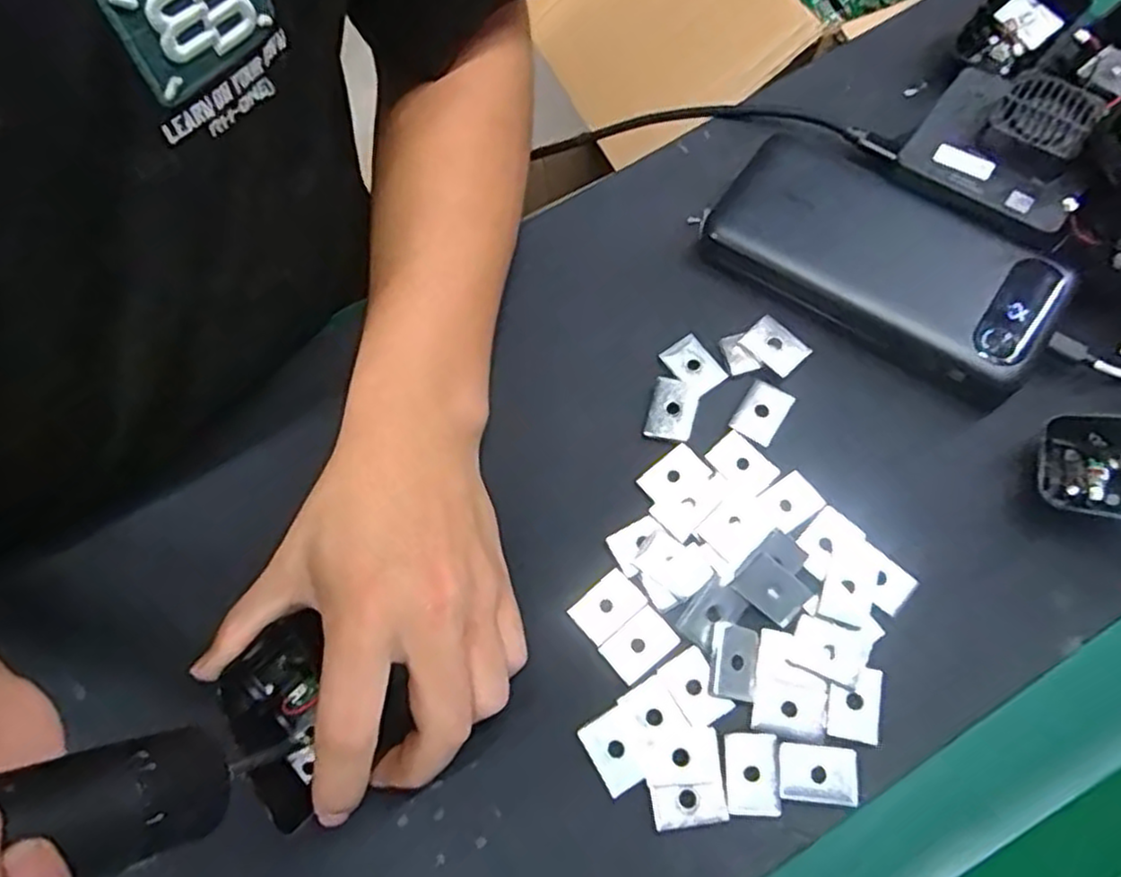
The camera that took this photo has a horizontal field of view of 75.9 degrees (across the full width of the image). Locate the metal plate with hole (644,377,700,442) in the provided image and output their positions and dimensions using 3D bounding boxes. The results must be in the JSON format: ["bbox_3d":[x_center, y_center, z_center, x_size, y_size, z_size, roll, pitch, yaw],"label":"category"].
[{"bbox_3d":[0.051,-0.013,0.327,0.020,0.004,0.028,13,71,10],"label":"metal plate with hole"}]

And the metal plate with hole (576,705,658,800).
[{"bbox_3d":[0.021,0.122,0.280,0.021,0.004,0.028,-32,70,-8],"label":"metal plate with hole"}]

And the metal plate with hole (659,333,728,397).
[{"bbox_3d":[0.062,-0.034,0.335,0.020,0.004,0.028,-34,70,-8],"label":"metal plate with hole"}]

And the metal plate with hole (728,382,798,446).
[{"bbox_3d":[0.090,-0.012,0.323,0.020,0.004,0.027,32,75,15],"label":"metal plate with hole"}]

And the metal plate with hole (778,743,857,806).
[{"bbox_3d":[0.098,0.127,0.272,0.028,0.004,0.020,3,69,6],"label":"metal plate with hole"}]

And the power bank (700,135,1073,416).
[{"bbox_3d":[0.150,-0.086,0.333,0.153,0.024,0.085,33,75,16],"label":"power bank"}]

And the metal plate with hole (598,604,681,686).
[{"bbox_3d":[0.032,0.084,0.293,0.028,0.004,0.020,-38,71,-10],"label":"metal plate with hole"}]

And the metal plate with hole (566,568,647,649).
[{"bbox_3d":[0.019,0.070,0.298,0.028,0.004,0.020,-40,71,-10],"label":"metal plate with hole"}]

